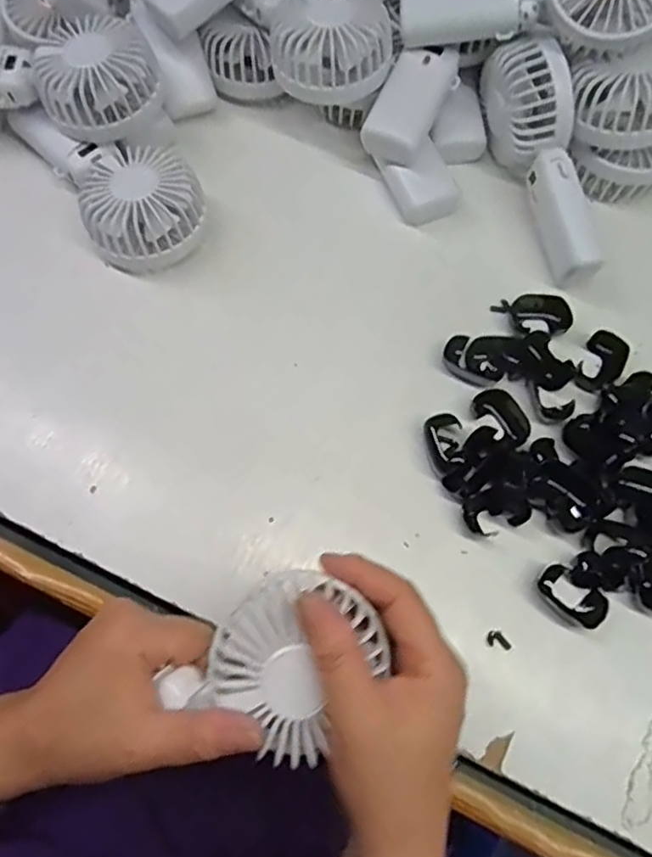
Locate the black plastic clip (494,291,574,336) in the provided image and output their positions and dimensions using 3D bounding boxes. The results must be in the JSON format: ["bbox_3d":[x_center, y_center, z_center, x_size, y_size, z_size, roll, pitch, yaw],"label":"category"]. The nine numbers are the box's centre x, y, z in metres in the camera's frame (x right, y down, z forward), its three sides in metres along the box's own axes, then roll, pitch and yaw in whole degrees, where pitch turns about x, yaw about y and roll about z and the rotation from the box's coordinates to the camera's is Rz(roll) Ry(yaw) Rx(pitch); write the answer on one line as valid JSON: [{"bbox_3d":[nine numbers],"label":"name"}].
[{"bbox_3d":[0.148,-0.082,0.457,0.050,0.014,0.029,6,70,0],"label":"black plastic clip"}]

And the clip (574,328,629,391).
[{"bbox_3d":[0.189,-0.044,0.441,0.029,0.016,0.041,37,73,11],"label":"clip"}]

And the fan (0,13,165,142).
[{"bbox_3d":[-0.209,-0.258,0.452,0.179,0.044,0.070,14,70,3],"label":"fan"}]

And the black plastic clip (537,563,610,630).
[{"bbox_3d":[0.149,0.101,0.385,0.043,0.010,0.025,38,73,11],"label":"black plastic clip"}]

